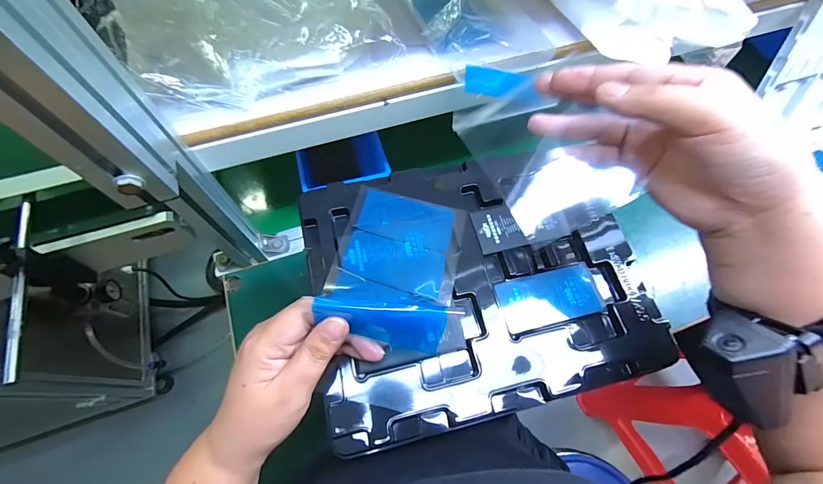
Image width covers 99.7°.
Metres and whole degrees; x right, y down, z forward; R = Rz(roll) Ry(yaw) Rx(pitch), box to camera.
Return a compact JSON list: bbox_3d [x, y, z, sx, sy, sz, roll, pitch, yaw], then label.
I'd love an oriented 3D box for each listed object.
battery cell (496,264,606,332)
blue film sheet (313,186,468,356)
[{"bbox_3d":[0.118,0.047,0.297,0.087,0.005,0.043,-13,67,-7],"label":"battery cell"},{"bbox_3d":[-0.007,0.010,0.274,0.109,0.064,0.132,7,66,1],"label":"blue film sheet"}]

